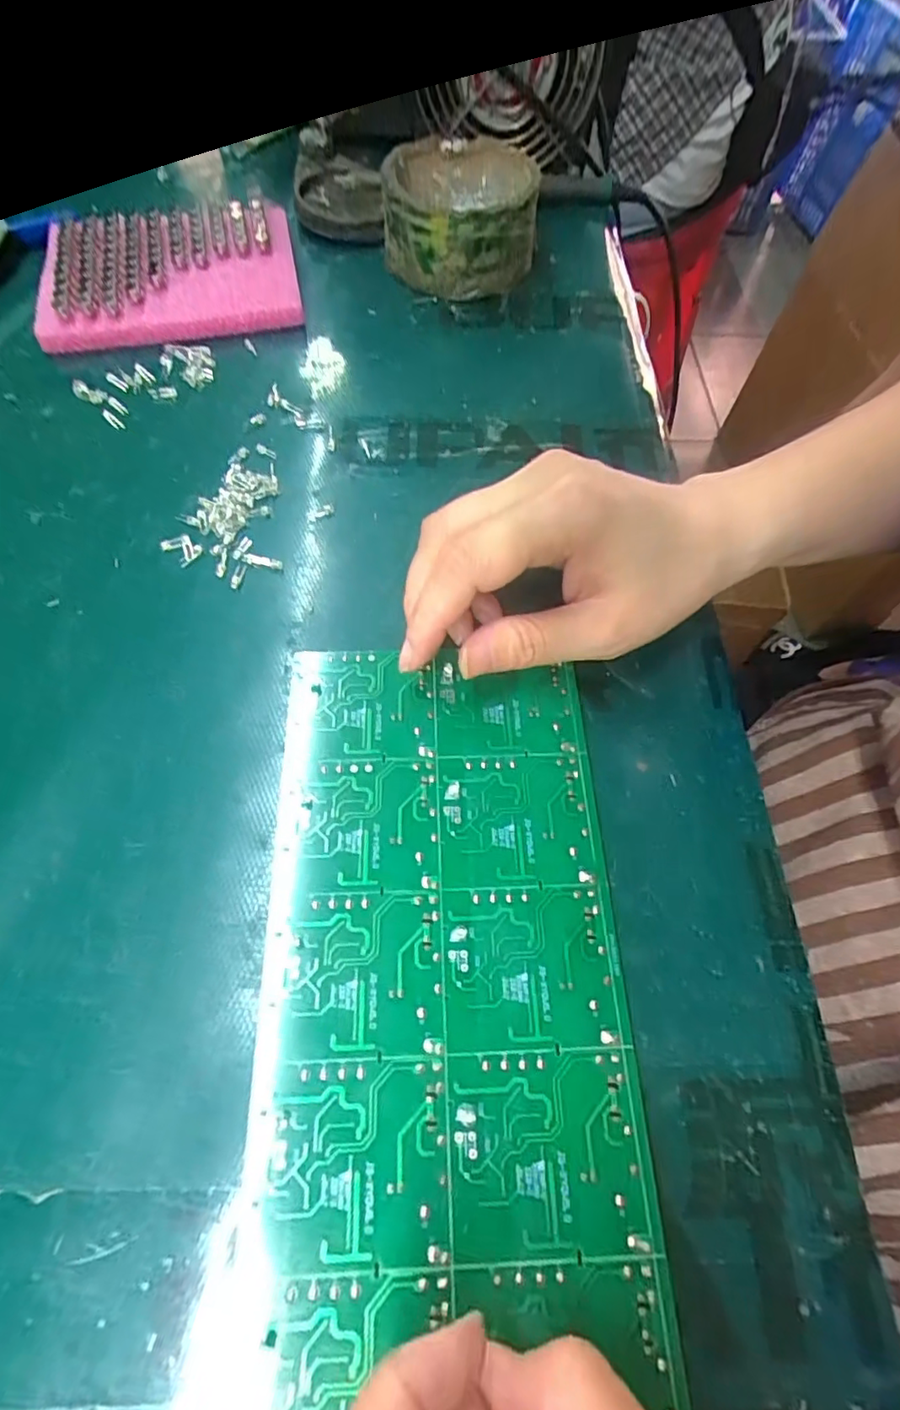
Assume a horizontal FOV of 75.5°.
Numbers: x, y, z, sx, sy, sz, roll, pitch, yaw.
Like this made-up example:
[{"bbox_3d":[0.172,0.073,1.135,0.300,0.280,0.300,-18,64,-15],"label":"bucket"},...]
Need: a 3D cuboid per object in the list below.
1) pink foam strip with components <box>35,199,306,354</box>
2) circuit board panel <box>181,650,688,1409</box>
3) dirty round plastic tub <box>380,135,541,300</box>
[{"bbox_3d":[-0.158,-0.248,0.333,0.135,0.026,0.098,-11,64,-8],"label":"pink foam strip with components"},{"bbox_3d":[-0.005,0.081,0.178,0.111,0.007,0.217,0,63,-3],"label":"circuit board panel"},{"bbox_3d":[0.007,-0.297,0.355,0.088,0.051,0.089,1,63,-2],"label":"dirty round plastic tub"}]

